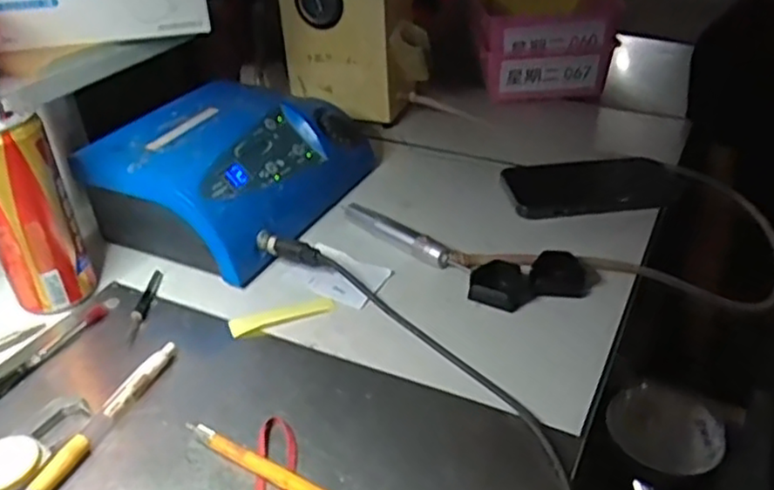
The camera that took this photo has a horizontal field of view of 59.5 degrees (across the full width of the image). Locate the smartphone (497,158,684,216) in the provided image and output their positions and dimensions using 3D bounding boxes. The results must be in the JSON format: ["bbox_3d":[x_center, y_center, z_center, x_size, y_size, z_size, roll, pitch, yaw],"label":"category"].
[{"bbox_3d":[0.186,-0.054,0.606,0.153,0.012,0.078,-3,34,-3],"label":"smartphone"}]

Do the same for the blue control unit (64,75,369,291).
[{"bbox_3d":[-0.131,-0.073,0.603,0.167,0.079,0.231,16,37,24],"label":"blue control unit"}]

